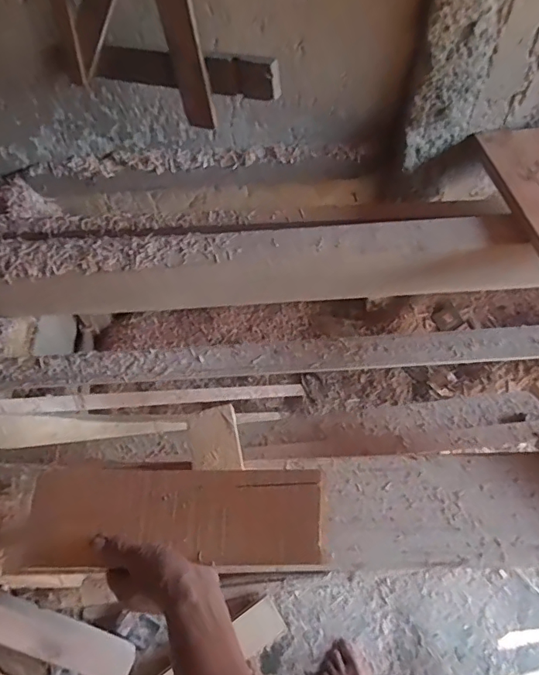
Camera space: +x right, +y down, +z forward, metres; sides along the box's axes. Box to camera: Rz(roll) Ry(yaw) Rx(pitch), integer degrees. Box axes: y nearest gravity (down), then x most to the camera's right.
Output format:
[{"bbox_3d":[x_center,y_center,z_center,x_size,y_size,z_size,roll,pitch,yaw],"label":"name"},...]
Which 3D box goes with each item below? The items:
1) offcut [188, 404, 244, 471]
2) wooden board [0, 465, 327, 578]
[{"bbox_3d":[-0.073,0.135,0.672,0.062,0.014,0.083,-10,62,-3],"label":"offcut"},{"bbox_3d":[-0.112,0.198,0.559,0.338,0.017,0.106,-2,61,7],"label":"wooden board"}]

